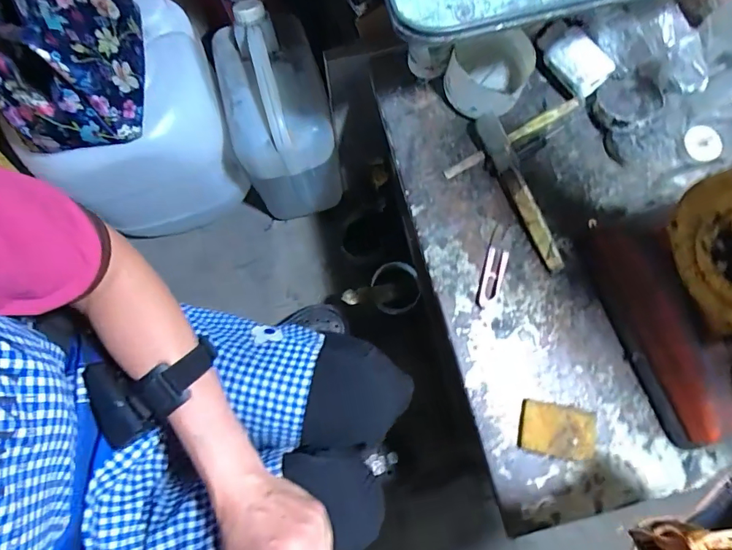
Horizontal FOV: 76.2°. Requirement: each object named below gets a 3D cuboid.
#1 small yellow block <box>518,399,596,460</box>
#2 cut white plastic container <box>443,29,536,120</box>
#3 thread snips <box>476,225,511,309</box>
[{"bbox_3d":[0.194,0.156,0.471,0.073,0.012,0.049,11,76,2],"label":"small yellow block"},{"bbox_3d":[0.143,-0.236,0.541,0.088,0.063,0.099,27,77,6],"label":"cut white plastic container"},{"bbox_3d":[0.143,-0.009,0.517,0.023,0.004,0.095,18,76,4],"label":"thread snips"}]

